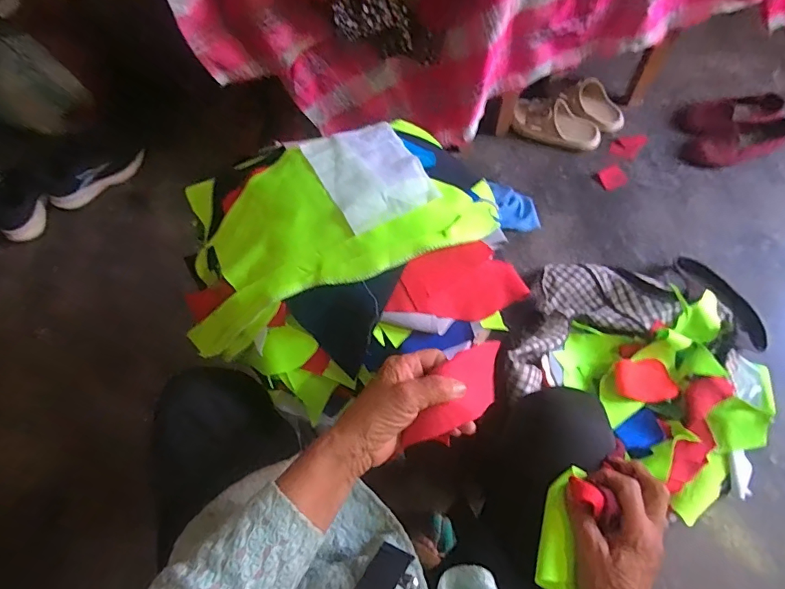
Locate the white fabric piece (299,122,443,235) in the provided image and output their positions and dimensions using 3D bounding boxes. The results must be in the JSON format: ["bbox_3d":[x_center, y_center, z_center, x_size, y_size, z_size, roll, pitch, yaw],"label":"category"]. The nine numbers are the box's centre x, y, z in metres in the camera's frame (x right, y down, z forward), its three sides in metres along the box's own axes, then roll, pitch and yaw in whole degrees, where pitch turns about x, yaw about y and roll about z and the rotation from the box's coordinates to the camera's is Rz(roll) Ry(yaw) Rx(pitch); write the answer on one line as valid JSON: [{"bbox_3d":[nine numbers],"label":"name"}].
[{"bbox_3d":[-0.025,-0.135,0.498,0.104,0.029,0.138,-28,68,-8],"label":"white fabric piece"}]

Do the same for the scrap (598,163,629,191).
[{"bbox_3d":[0.507,-0.270,1.050,0.057,0.008,0.054,-25,71,-8],"label":"scrap"}]

